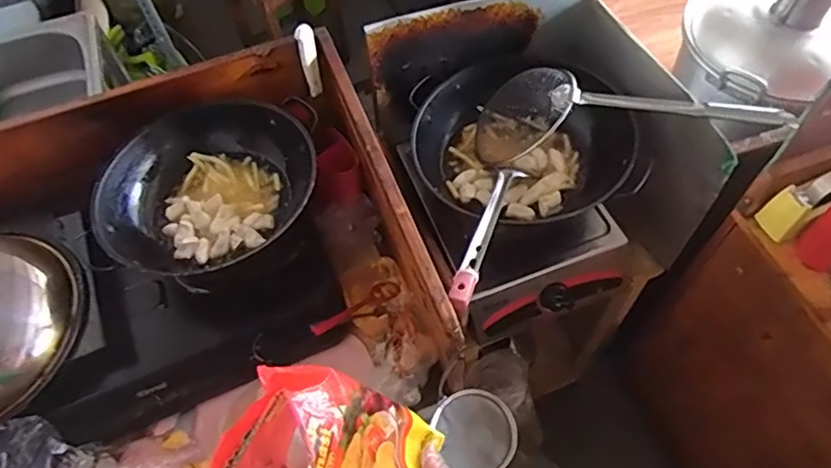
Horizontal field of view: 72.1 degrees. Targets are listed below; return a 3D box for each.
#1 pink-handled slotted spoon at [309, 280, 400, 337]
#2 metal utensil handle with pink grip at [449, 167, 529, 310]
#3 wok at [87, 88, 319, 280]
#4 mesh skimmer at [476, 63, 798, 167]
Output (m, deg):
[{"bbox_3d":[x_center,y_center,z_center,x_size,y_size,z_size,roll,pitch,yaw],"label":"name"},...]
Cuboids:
[{"bbox_3d":[-0.089,0.111,0.877,0.031,0.025,0.187,35,30,22],"label":"pink-handled slotted spoon"},{"bbox_3d":[0.100,-0.006,0.771,0.034,0.023,0.297,15,41,13],"label":"metal utensil handle with pink grip"},{"bbox_3d":[-0.301,-0.081,0.860,0.311,0.093,0.308,-2,58,3],"label":"wok"},{"bbox_3d":[0.285,-0.173,0.827,0.430,0.109,0.112,3,57,30],"label":"mesh skimmer"}]

